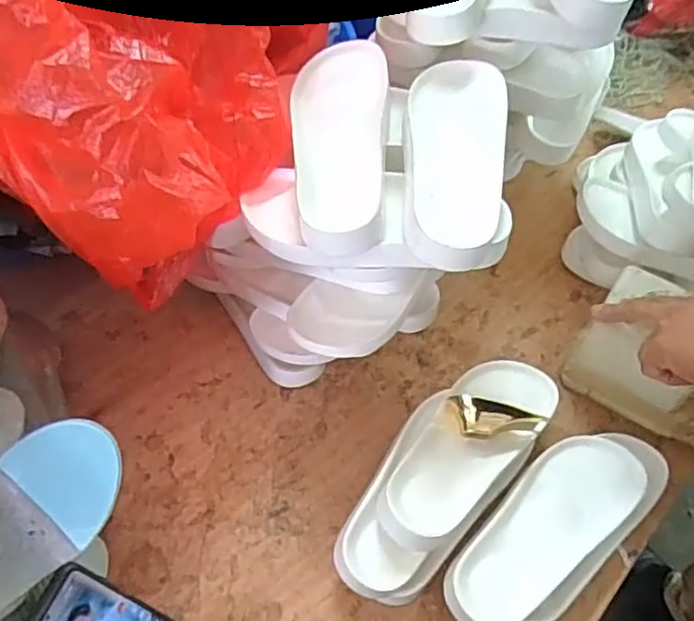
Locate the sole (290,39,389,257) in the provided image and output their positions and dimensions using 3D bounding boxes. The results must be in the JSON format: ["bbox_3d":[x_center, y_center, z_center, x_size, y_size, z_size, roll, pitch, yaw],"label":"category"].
[{"bbox_3d":[-0.004,-0.160,0.604,0.099,0.042,0.235,4,57,-2],"label":"sole"}]

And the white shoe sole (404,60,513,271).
[{"bbox_3d":[0.101,-0.142,0.592,0.095,0.034,0.244,5,57,-1],"label":"white shoe sole"}]

